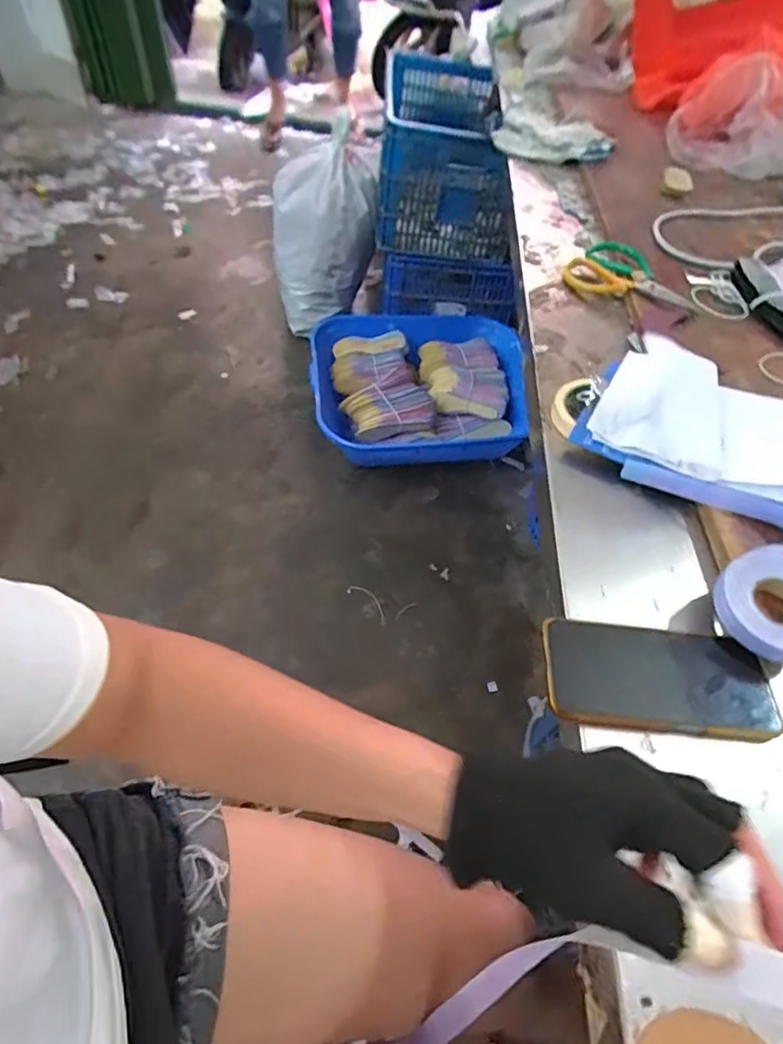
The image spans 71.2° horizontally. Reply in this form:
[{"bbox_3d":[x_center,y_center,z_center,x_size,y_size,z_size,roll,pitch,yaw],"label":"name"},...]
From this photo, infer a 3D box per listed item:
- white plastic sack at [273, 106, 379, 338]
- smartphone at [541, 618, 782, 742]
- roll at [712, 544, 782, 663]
[{"bbox_3d":[-0.201,-0.819,1.613,0.279,0.489,0.229,-6,53,-10],"label":"white plastic sack"},{"bbox_3d":[0.191,0.112,0.397,0.158,0.012,0.079,8,52,0],"label":"smartphone"},{"bbox_3d":[0.289,0.061,0.412,0.079,0.018,0.081,-5,64,11],"label":"roll"}]

